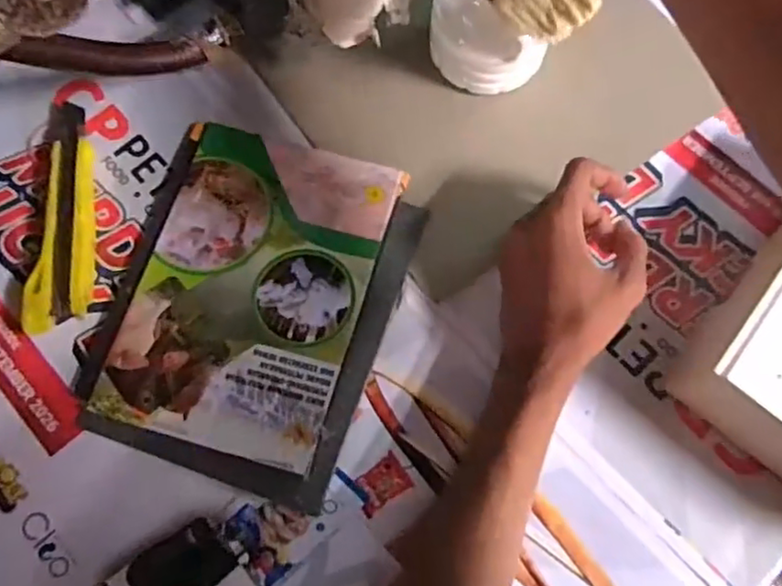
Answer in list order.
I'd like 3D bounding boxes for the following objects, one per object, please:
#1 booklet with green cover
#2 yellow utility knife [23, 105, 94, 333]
[{"bbox_3d":[-0.090,0.001,0.430,0.176,0.012,0.224,18,71,7],"label":"booklet with green cover"},{"bbox_3d":[-0.218,-0.056,0.443,0.039,0.016,0.166,-2,69,0],"label":"yellow utility knife"}]

